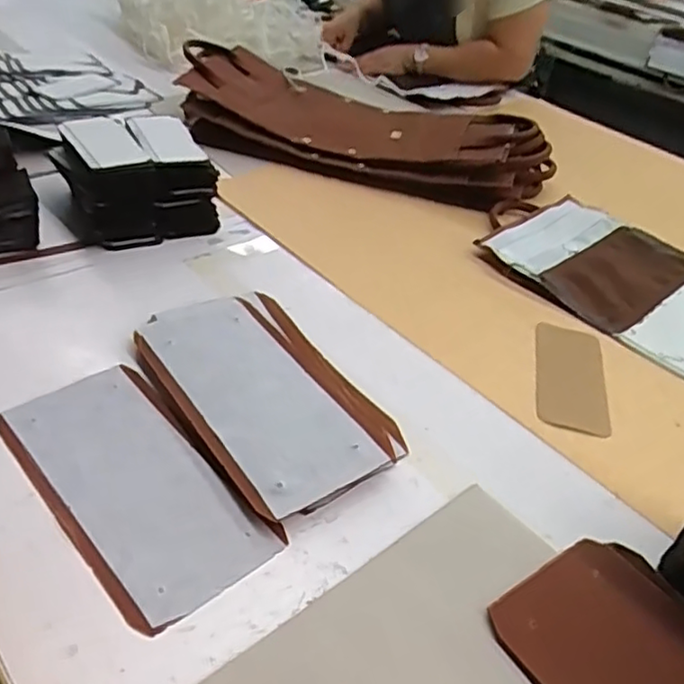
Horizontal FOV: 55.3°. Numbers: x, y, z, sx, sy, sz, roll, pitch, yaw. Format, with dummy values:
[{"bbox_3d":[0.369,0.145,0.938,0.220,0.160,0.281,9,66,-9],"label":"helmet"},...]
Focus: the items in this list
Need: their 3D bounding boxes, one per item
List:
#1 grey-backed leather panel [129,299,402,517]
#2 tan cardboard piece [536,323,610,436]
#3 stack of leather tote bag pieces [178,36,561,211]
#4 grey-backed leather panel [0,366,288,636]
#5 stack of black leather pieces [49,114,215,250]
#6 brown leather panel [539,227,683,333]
[{"bbox_3d":[-0.070,0.042,0.612,0.160,0.025,0.266,-21,46,-31],"label":"grey-backed leather panel"},{"bbox_3d":[0.243,0.033,0.695,0.071,0.006,0.167,12,38,6],"label":"tan cardboard piece"},{"bbox_3d":[0.031,-0.356,1.062,0.608,0.080,0.244,14,39,9],"label":"stack of leather tote bag pieces"},{"bbox_3d":[-0.169,0.109,0.527,0.123,0.007,0.250,-27,49,-36],"label":"grey-backed leather panel"},{"bbox_3d":[-0.263,-0.207,0.831,0.166,0.101,0.165,-15,43,-26],"label":"stack of black leather pieces"},{"bbox_3d":[0.372,-0.090,0.862,0.264,0.015,0.123,-26,49,-36],"label":"brown leather panel"}]

